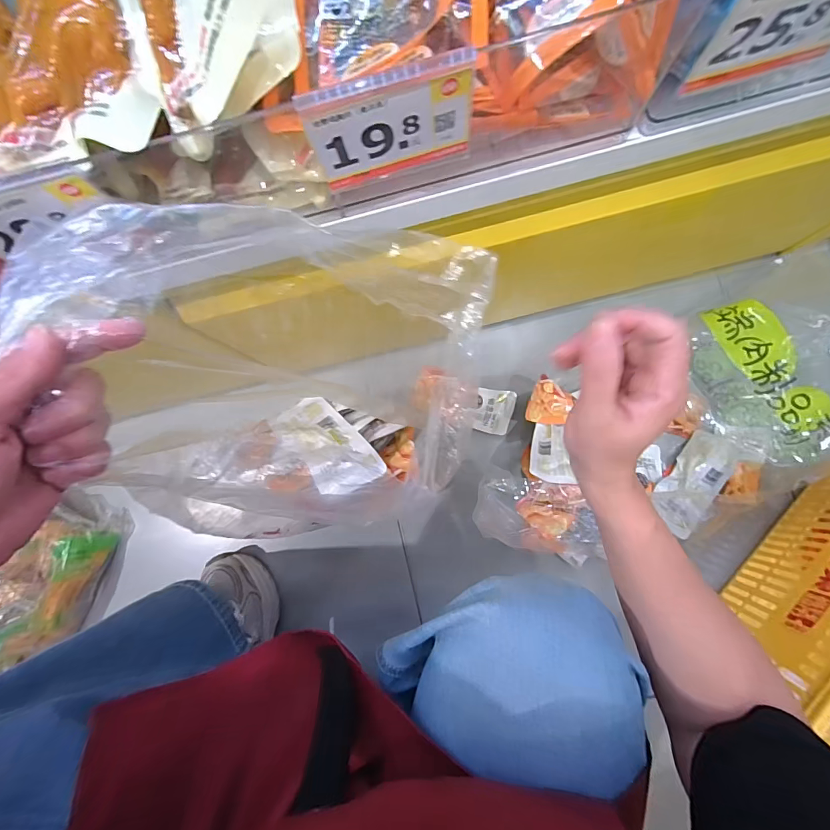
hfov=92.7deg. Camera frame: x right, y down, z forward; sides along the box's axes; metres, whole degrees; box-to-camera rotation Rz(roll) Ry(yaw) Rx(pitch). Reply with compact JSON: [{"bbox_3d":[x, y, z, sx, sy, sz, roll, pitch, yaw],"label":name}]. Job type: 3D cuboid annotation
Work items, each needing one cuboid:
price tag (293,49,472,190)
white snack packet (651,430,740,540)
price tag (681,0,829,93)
[{"bbox_3d":[-0.012,-0.161,0.223,0.089,0.066,0.004,-14,84,4],"label":"price tag"},{"bbox_3d":[0.412,0.097,0.585,0.065,0.024,0.151,34,83,34],"label":"white snack packet"},{"bbox_3d":[0.209,-0.216,0.214,0.094,0.066,0.007,-13,83,1],"label":"price tag"}]

